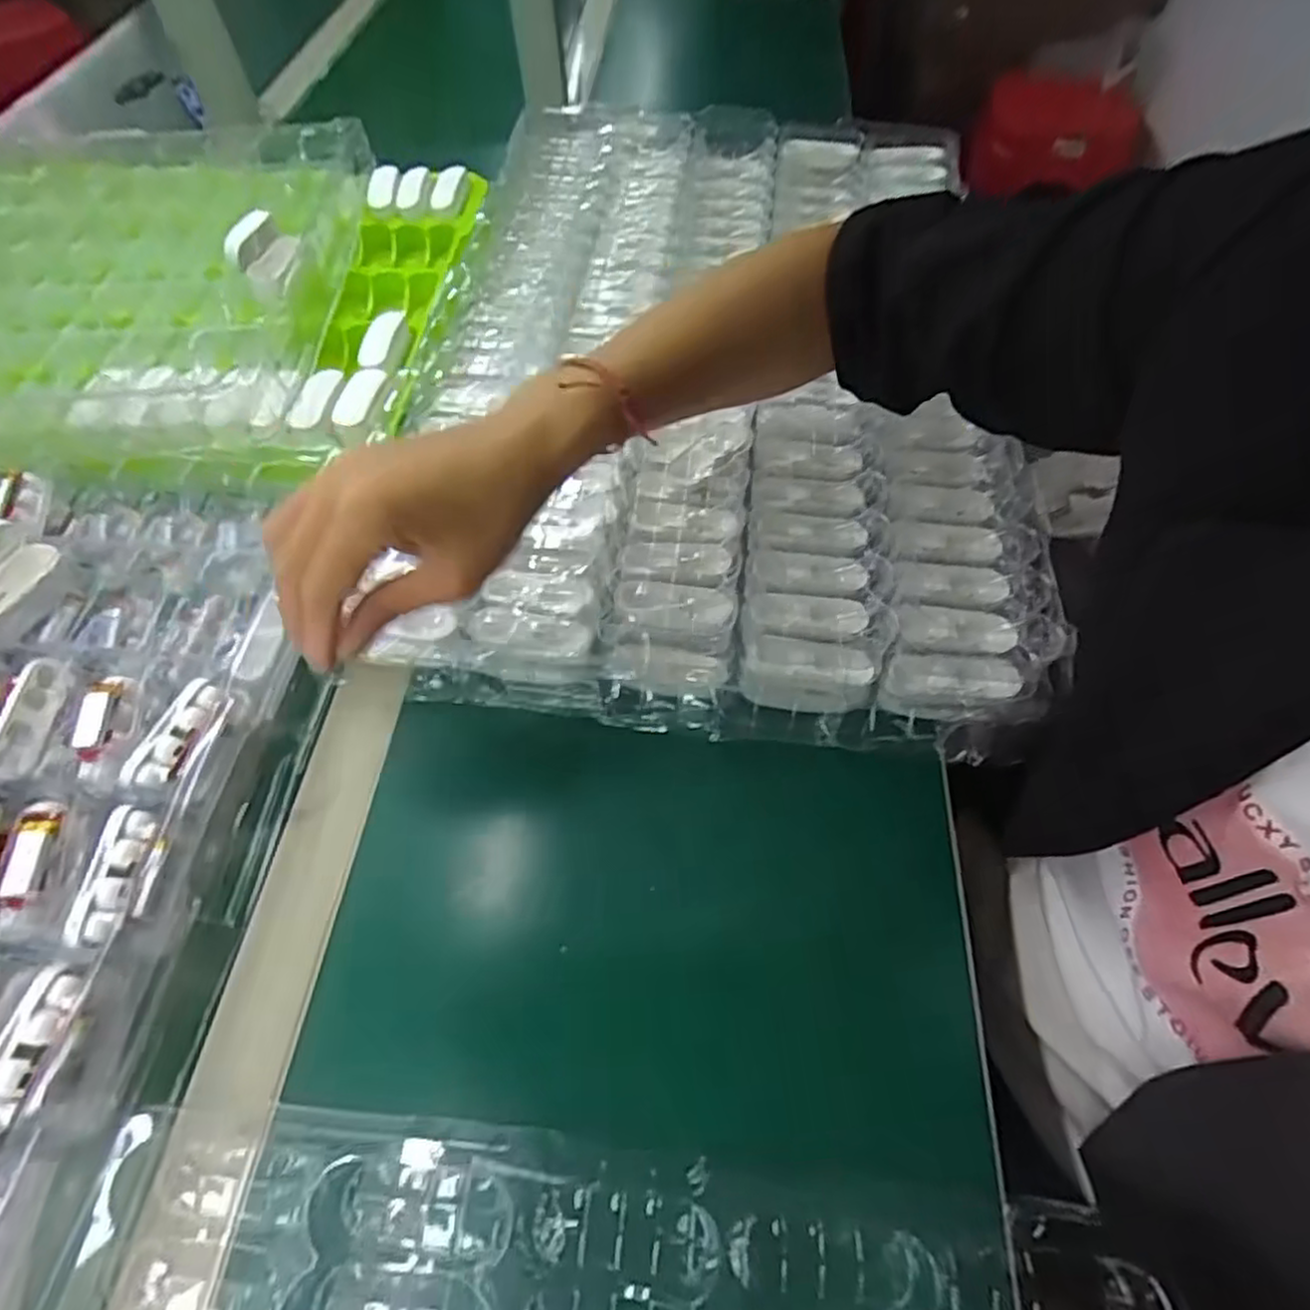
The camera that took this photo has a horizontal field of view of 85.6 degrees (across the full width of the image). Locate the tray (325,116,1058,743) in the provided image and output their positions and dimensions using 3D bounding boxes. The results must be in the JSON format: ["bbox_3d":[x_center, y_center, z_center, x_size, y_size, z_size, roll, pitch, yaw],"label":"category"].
[{"bbox_3d":[0.039,-0.229,0.501,0.366,0.055,0.591,6,59,2],"label":"tray"}]

